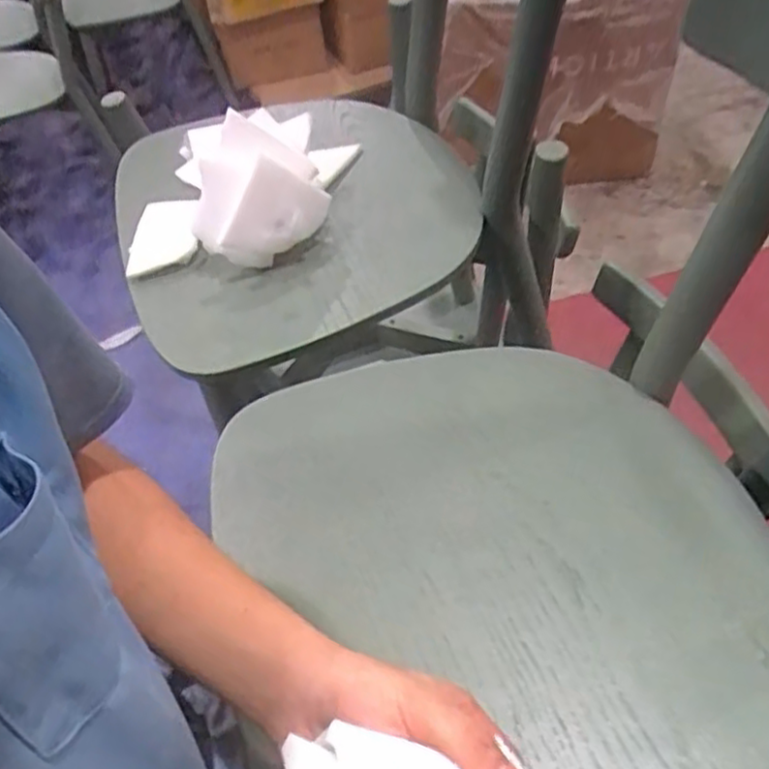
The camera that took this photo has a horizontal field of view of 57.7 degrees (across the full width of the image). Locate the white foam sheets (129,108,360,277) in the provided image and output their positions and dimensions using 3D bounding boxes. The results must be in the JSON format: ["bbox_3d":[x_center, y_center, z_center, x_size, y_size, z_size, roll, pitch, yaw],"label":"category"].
[{"bbox_3d":[-0.182,-0.224,0.797,0.238,0.105,0.184,3,52,7],"label":"white foam sheets"}]

